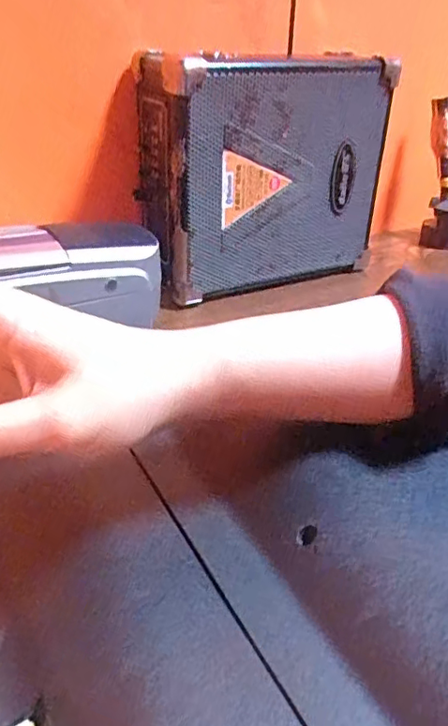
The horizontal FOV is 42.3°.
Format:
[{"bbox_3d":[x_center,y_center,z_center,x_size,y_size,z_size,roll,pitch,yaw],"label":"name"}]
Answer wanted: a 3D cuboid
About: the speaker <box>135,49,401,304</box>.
[{"bbox_3d":[0.047,-0.183,0.582,0.256,0.217,0.088,-11,32,-21],"label":"speaker"}]

